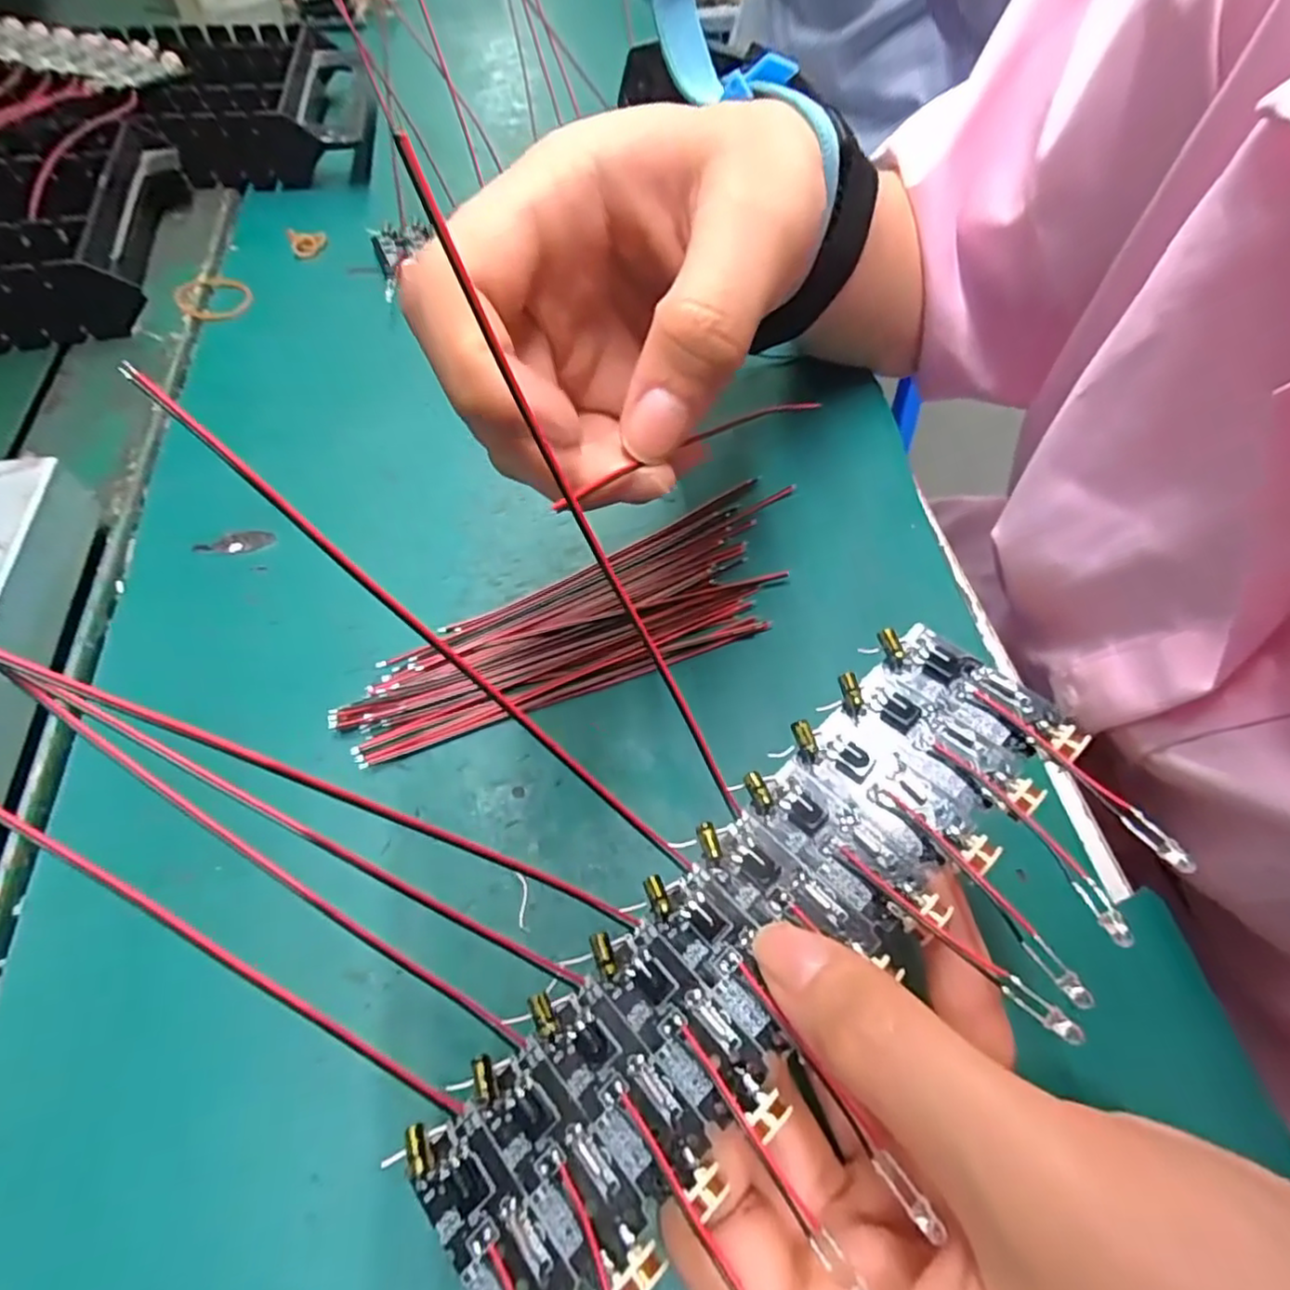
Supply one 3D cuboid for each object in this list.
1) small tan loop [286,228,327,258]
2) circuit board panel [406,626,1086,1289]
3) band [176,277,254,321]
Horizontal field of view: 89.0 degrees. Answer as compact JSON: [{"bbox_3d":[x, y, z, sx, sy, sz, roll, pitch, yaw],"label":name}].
[{"bbox_3d":[-0.173,-0.207,0.337,0.017,0.008,0.019,-22,60,-12],"label":"small tan loop"},{"bbox_3d":[0.024,0.057,0.132,0.154,0.011,0.043,-42,69,-14],"label":"circuit board panel"},{"bbox_3d":[-0.204,-0.165,0.310,0.031,0.006,0.031,-25,61,-13],"label":"band"}]

